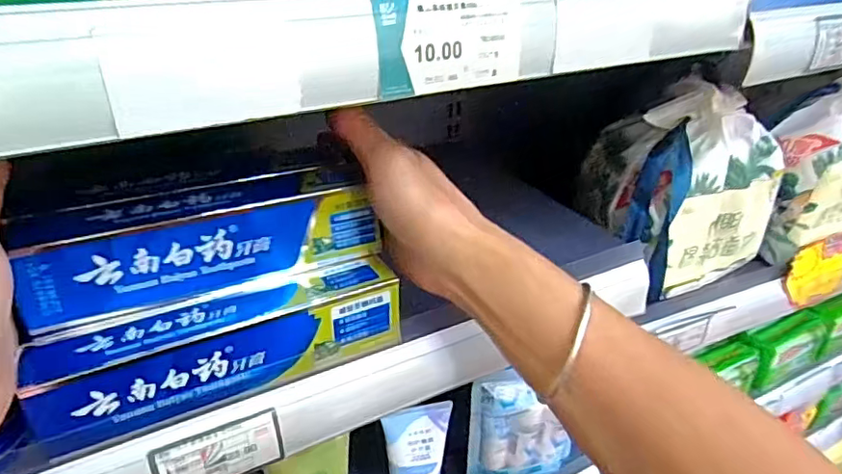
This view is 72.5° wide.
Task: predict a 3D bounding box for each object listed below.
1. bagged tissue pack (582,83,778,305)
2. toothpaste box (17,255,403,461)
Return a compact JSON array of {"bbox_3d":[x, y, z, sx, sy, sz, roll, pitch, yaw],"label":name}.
[{"bbox_3d":[0.223,-0.051,0.503,0.153,0.154,0.112,-16,36,-28],"label":"bagged tissue pack"},{"bbox_3d":[-0.103,0.051,0.308,0.180,0.046,0.052,-15,35,-23],"label":"toothpaste box"}]

